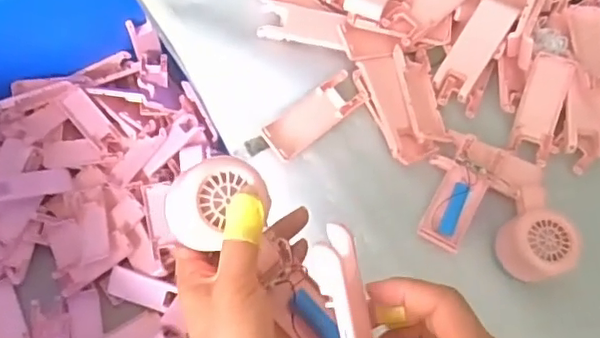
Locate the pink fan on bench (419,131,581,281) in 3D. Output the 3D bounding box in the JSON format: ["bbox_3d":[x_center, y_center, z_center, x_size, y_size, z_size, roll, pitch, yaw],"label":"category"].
[{"bbox_3d":[0.183,0.028,0.526,0.130,0.042,0.111,23,71,3],"label":"pink fan on bench"}]

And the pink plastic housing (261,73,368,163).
[{"bbox_3d":[0.013,-0.051,0.561,0.101,0.019,0.038,-37,78,-16],"label":"pink plastic housing"}]

